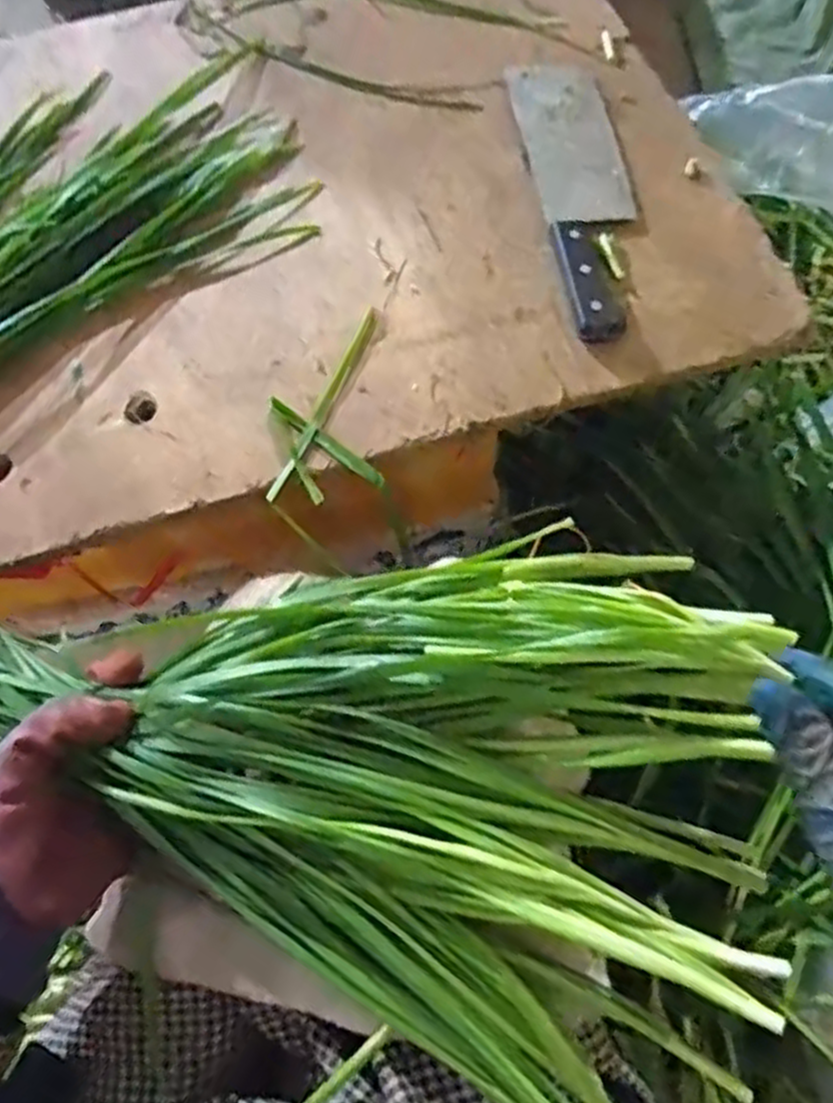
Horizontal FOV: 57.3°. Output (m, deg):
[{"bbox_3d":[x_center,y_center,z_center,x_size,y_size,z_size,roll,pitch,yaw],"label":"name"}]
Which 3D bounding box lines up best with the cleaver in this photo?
[{"bbox_3d":[0.123,-0.268,0.558,0.070,0.018,0.274,-8,66,-1],"label":"cleaver"}]

